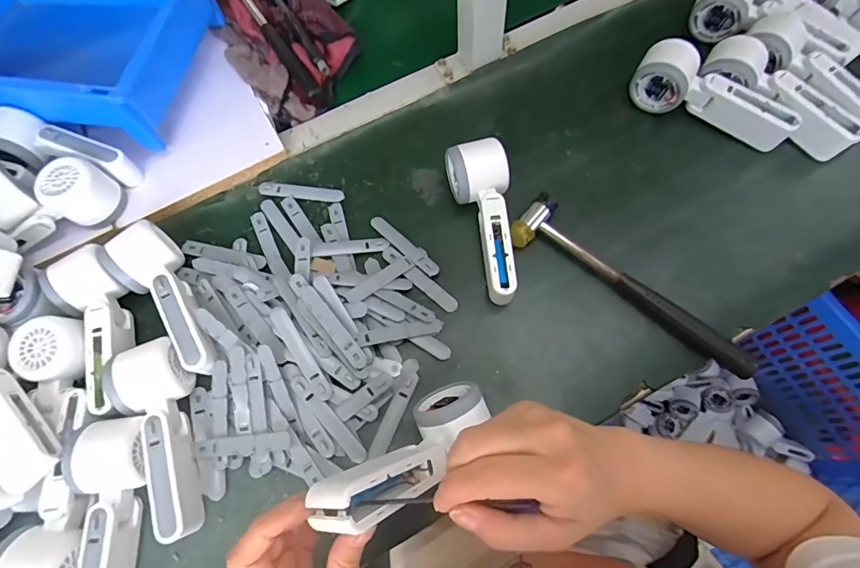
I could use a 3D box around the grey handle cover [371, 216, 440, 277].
[{"bbox_3d":[-0.027,-0.041,0.457,0.015,0.009,0.093,-43,73,-13],"label":"grey handle cover"}]

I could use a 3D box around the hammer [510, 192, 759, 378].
[{"bbox_3d":[0.195,-0.004,0.429,0.243,0.026,0.057,32,74,14],"label":"hammer"}]

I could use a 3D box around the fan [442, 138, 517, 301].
[{"bbox_3d":[0.051,-0.060,0.439,0.058,0.057,0.157,-4,69,1],"label":"fan"}]

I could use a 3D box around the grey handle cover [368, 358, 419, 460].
[{"bbox_3d":[-0.030,0.113,0.405,0.017,0.006,0.091,18,71,10],"label":"grey handle cover"}]

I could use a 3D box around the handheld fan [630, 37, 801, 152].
[{"bbox_3d":[0.299,-0.194,0.472,0.166,0.052,0.054,33,74,14],"label":"handheld fan"}]

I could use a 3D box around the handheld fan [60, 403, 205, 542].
[{"bbox_3d":[-0.247,0.164,0.371,0.078,0.047,0.105,-18,69,-4],"label":"handheld fan"}]

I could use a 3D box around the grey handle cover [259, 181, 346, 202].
[{"bbox_3d":[-0.141,-0.101,0.487,0.094,0.004,0.017,6,69,5],"label":"grey handle cover"}]

